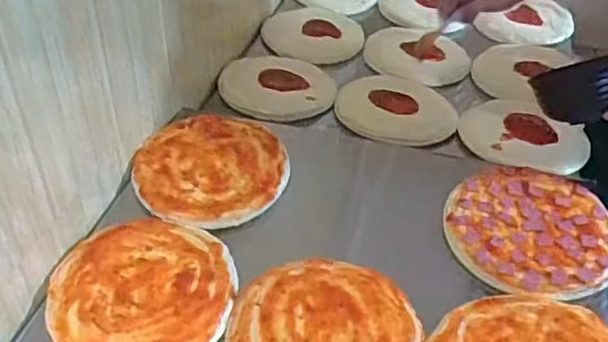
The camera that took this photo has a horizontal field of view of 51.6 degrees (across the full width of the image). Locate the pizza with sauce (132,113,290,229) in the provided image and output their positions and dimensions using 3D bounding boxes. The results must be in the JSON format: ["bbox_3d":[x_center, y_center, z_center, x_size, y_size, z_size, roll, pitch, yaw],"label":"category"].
[{"bbox_3d":[-0.120,-0.008,0.826,0.192,0.017,0.195,1,41,-1],"label":"pizza with sauce"}]

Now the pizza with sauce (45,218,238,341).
[{"bbox_3d":[-0.174,0.124,0.680,0.188,0.013,0.191,9,42,9],"label":"pizza with sauce"}]

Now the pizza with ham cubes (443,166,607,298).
[{"bbox_3d":[0.276,0.064,0.758,0.201,0.011,0.198,2,41,1],"label":"pizza with ham cubes"}]

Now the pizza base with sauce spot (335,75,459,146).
[{"bbox_3d":[0.154,-0.108,1.041,0.192,0.020,0.184,12,42,12],"label":"pizza base with sauce spot"}]

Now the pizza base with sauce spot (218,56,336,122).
[{"bbox_3d":[-0.048,-0.153,1.077,0.188,0.019,0.179,-8,42,-10],"label":"pizza base with sauce spot"}]

